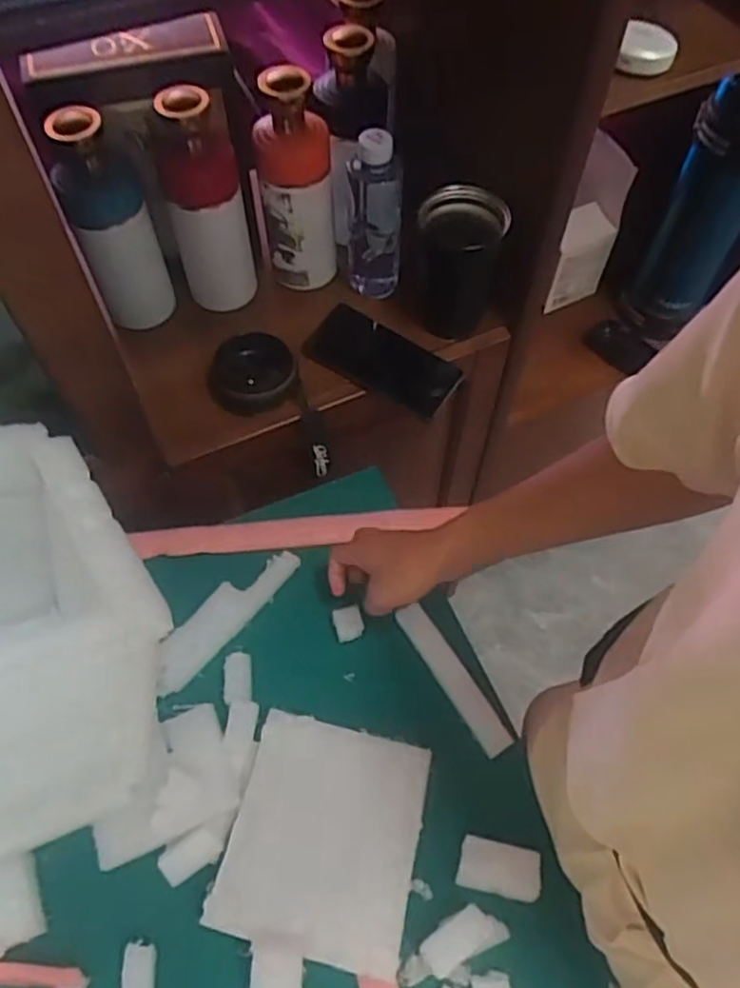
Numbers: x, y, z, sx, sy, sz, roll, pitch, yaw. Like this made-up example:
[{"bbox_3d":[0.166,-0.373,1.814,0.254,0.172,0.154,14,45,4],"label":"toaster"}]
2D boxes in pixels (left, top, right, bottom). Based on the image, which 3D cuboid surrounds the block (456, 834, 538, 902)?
[{"bbox_3d":[0.104,0.301,0.568,0.064,0.018,0.036,11,60,6],"label":"block"}]

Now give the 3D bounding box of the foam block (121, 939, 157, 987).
[{"bbox_3d":[-0.173,0.364,0.526,0.023,0.018,0.052,-2,60,-2],"label":"foam block"}]

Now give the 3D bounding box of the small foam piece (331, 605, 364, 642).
[{"bbox_3d":[-0.020,0.121,0.668,0.027,0.017,0.030,-10,60,-6],"label":"small foam piece"}]

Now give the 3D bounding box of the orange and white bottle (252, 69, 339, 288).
[{"bbox_3d":[-0.075,-0.318,0.728,0.076,0.213,0.065,-6,60,-4],"label":"orange and white bottle"}]

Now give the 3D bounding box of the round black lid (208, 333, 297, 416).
[{"bbox_3d":[-0.120,-0.123,0.717,0.079,0.023,0.087,9,60,5],"label":"round black lid"}]

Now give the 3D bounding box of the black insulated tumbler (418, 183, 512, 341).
[{"bbox_3d":[0.090,-0.234,0.735,0.077,0.144,0.076,0,60,0],"label":"black insulated tumbler"}]

